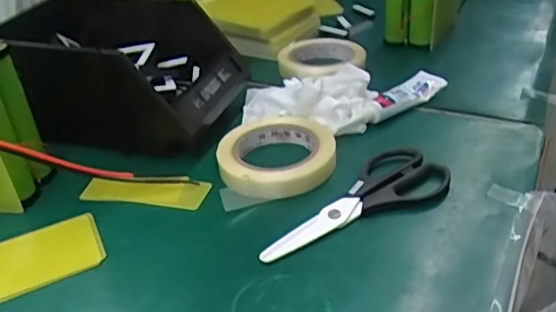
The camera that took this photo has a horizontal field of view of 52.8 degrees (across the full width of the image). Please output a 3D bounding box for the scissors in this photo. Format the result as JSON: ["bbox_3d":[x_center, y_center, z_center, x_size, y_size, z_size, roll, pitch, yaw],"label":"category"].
[{"bbox_3d":[0.061,0.036,0.489,0.186,0.011,0.075,-19,36,-20],"label":"scissors"}]

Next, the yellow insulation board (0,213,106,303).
[{"bbox_3d":[-0.218,0.091,0.459,0.140,0.005,0.074,-20,36,-22],"label":"yellow insulation board"}]

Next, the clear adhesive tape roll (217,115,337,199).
[{"bbox_3d":[0.000,-0.007,0.552,0.110,0.024,0.117,-4,33,2],"label":"clear adhesive tape roll"}]

